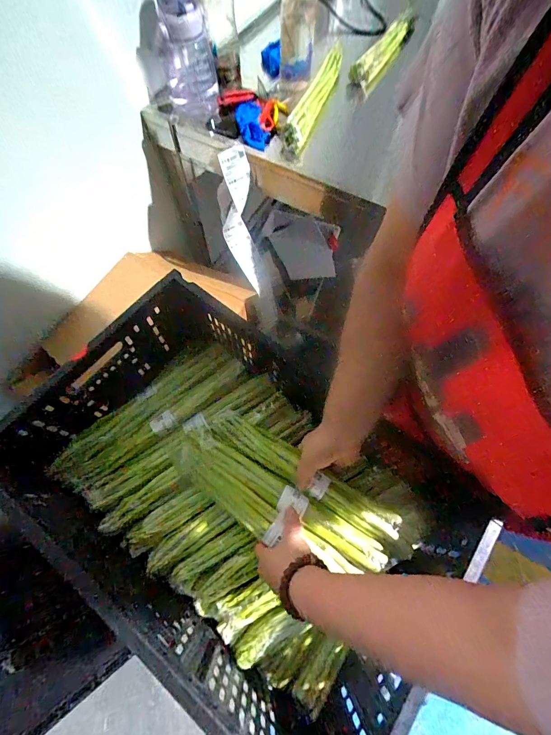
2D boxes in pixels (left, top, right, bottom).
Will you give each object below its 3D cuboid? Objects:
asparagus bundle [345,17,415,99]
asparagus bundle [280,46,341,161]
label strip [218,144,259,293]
[{"bbox_3d":[0.284,-0.831,0.879,0.058,0.085,0.338,31,70,12],"label":"asparagus bundle"},{"bbox_3d":[0.091,-0.619,0.764,0.054,0.059,0.358,21,68,8],"label":"asparagus bundle"},{"bbox_3d":[-0.087,-0.331,0.799,0.070,0.329,0.032,-7,41,-4],"label":"label strip"}]

